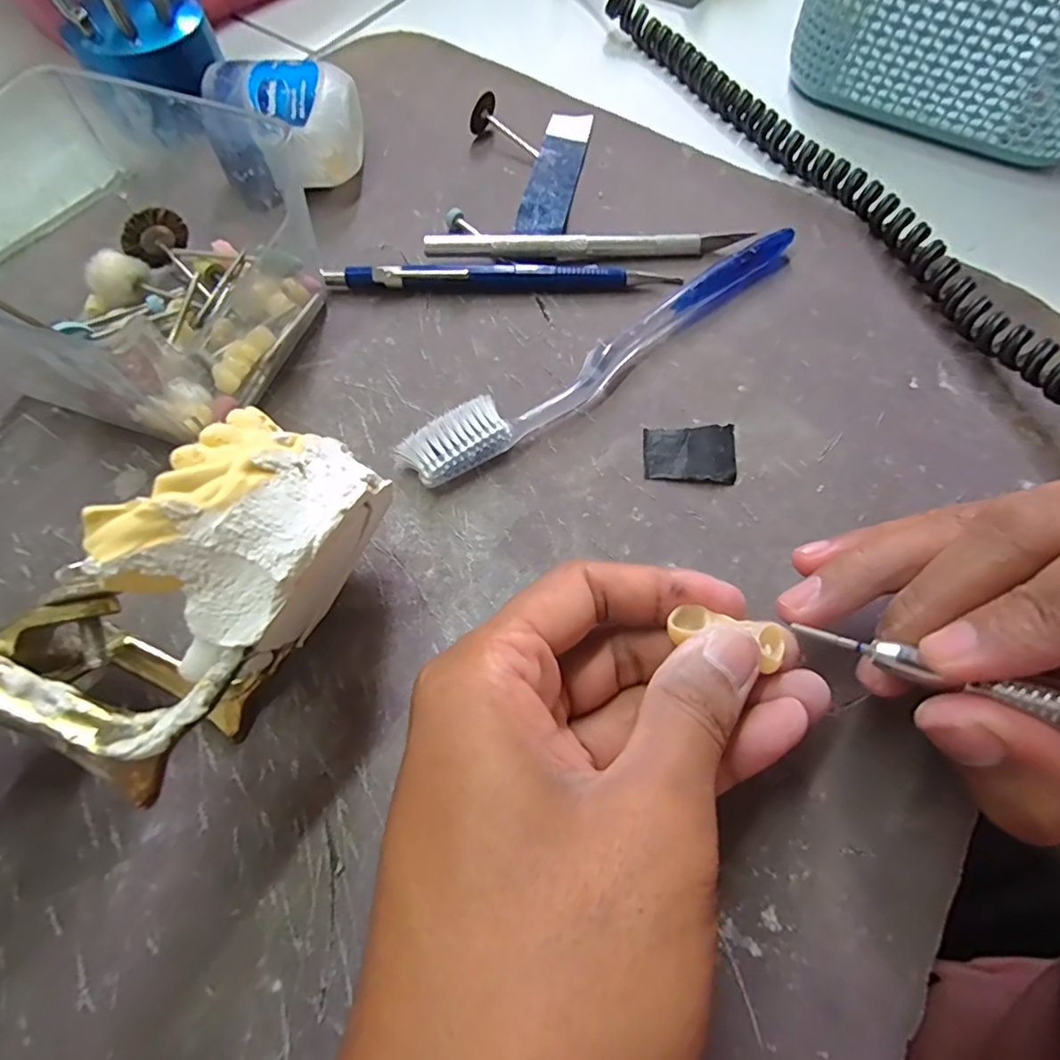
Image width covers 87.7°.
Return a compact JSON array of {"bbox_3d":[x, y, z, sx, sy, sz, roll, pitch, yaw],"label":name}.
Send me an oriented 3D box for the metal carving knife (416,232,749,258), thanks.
[{"bbox_3d":[0.025,-0.118,0.228,0.132,0.009,0.004,-4,35,-7],"label":"metal carving knife"}]

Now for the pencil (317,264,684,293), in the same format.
[{"bbox_3d":[-0.011,-0.102,0.222,0.139,0.012,0.009,-3,66,-3],"label":"pencil"}]

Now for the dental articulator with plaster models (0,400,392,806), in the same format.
[{"bbox_3d":[-0.108,0.024,0.131,0.151,0.071,0.076,-10,67,-6],"label":"dental articulator with plaster models"}]

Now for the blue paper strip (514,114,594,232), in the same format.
[{"bbox_3d":[0.012,-0.165,0.252,0.021,0.006,0.087,11,66,3],"label":"blue paper strip"}]

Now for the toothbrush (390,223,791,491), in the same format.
[{"bbox_3d":[0.034,-0.067,0.207,0.181,0.012,0.019,-34,71,-15],"label":"toothbrush"}]

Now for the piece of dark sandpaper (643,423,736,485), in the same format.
[{"bbox_3d":[0.057,-0.028,0.196,0.032,0.004,0.024,5,66,1],"label":"piece of dark sandpaper"}]

